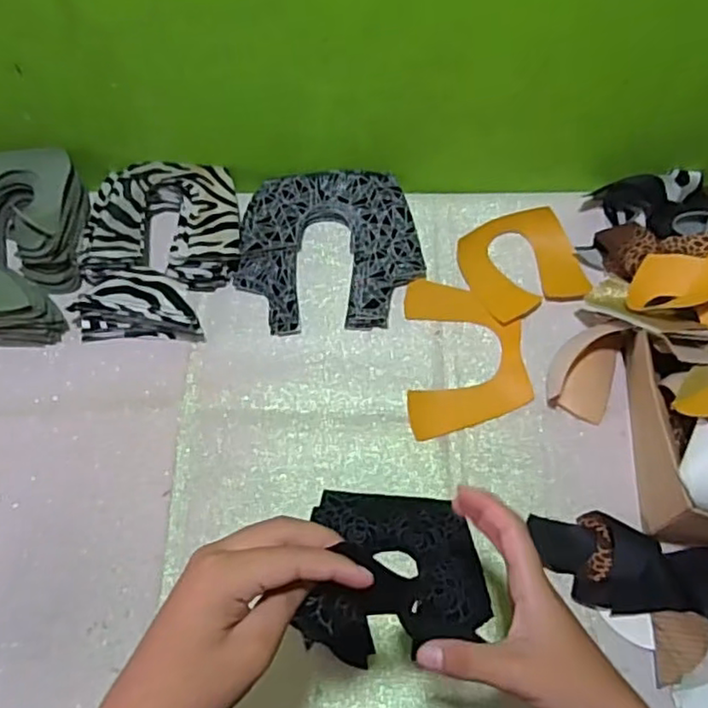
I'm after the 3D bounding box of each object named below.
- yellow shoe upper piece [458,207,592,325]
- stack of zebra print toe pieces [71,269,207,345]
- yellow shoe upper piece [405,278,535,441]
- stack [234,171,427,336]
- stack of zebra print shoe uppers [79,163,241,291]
[{"bbox_3d":[0.177,-0.098,0.694,0.112,0.027,0.117,-22,65,-9],"label":"yellow shoe upper piece"},{"bbox_3d":[-0.222,-0.053,0.668,0.134,0.054,0.066,0,63,2],"label":"stack of zebra print toe pieces"},{"bbox_3d":[0.109,-0.003,0.658,0.118,0.014,0.172,-4,63,0],"label":"yellow shoe upper piece"},{"bbox_3d":[-0.026,-0.112,0.704,0.189,0.035,0.181,-3,63,0],"label":"stack"},{"bbox_3d":[-0.204,-0.141,0.715,0.166,0.041,0.136,5,64,4],"label":"stack of zebra print shoe uppers"}]

